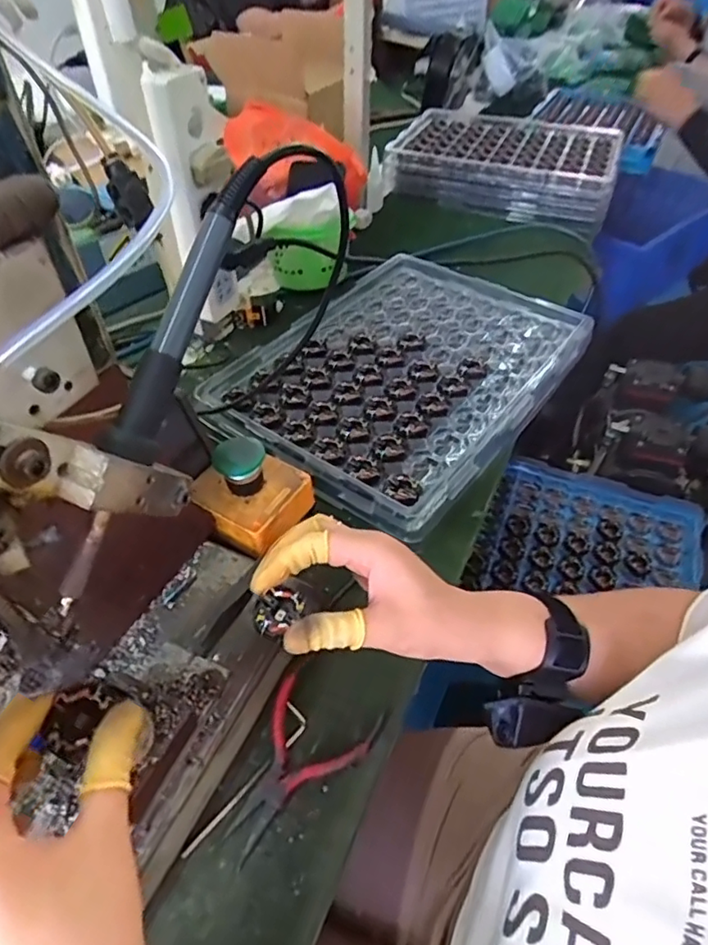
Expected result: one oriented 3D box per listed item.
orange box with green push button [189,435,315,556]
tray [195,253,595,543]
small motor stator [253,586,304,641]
[{"bbox_3d":[-0.081,0.010,0.441,0.080,0.066,0.073,25,51,21],"label":"orange box with green push button"},{"bbox_3d":[0.051,-0.118,0.607,0.283,0.032,0.366,30,53,25],"label":"tray"},{"bbox_3d":[-0.044,0.079,0.325,0.023,0.009,0.030,21,50,19],"label":"small motor stator"}]

